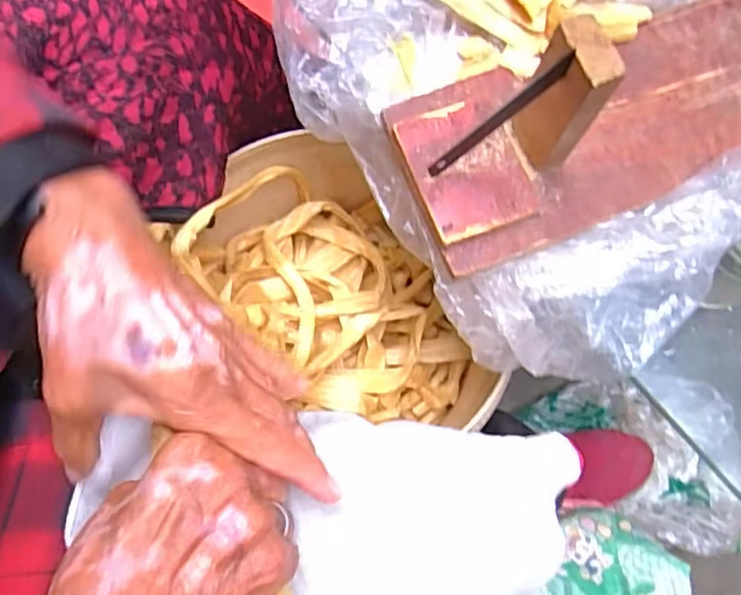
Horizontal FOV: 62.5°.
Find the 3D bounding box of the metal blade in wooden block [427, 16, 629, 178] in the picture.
[{"bbox_3d":[0.080,-0.090,0.326,0.075,0.091,0.039,-31,76,-11],"label":"metal blade in wooden block"}]

